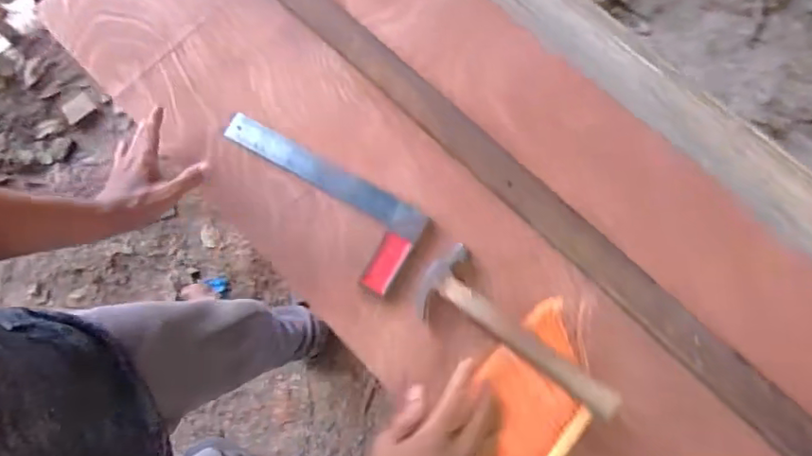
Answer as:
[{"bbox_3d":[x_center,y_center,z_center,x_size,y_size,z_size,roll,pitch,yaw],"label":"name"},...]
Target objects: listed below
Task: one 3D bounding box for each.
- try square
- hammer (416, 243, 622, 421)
[{"bbox_3d":[-0.127,-0.042,0.762,0.309,0.012,0.115,32,89,13],"label":"try square"},{"bbox_3d":[0.125,0.125,0.666,0.258,0.030,0.088,36,78,23],"label":"hammer"}]

